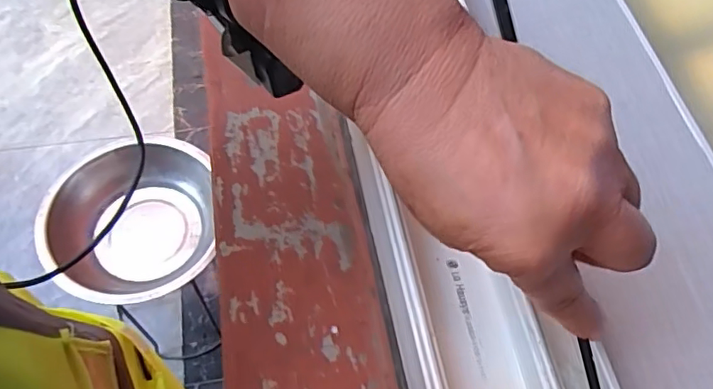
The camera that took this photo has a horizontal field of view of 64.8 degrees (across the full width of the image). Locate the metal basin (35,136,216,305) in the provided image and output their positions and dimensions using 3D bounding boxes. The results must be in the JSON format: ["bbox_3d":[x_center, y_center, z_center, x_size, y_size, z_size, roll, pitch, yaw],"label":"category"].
[{"bbox_3d":[-0.454,0.063,1.119,0.330,0.098,0.342,2,60,-3],"label":"metal basin"}]

